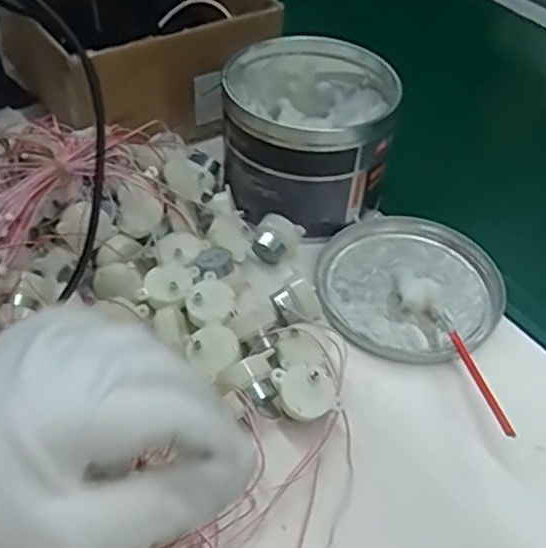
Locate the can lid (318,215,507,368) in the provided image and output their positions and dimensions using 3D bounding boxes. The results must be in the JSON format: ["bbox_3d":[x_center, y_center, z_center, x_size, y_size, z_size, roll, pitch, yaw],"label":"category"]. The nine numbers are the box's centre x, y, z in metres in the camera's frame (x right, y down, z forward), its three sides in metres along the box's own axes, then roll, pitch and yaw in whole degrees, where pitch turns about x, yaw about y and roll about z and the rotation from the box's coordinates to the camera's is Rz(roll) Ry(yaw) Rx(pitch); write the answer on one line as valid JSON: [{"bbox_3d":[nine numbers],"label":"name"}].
[{"bbox_3d":[0.100,0.008,0.475,0.128,0.013,0.128,2,47,-2],"label":"can lid"}]

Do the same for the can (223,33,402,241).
[{"bbox_3d":[0.026,-0.106,0.512,0.124,0.102,0.137,4,46,0],"label":"can"}]

